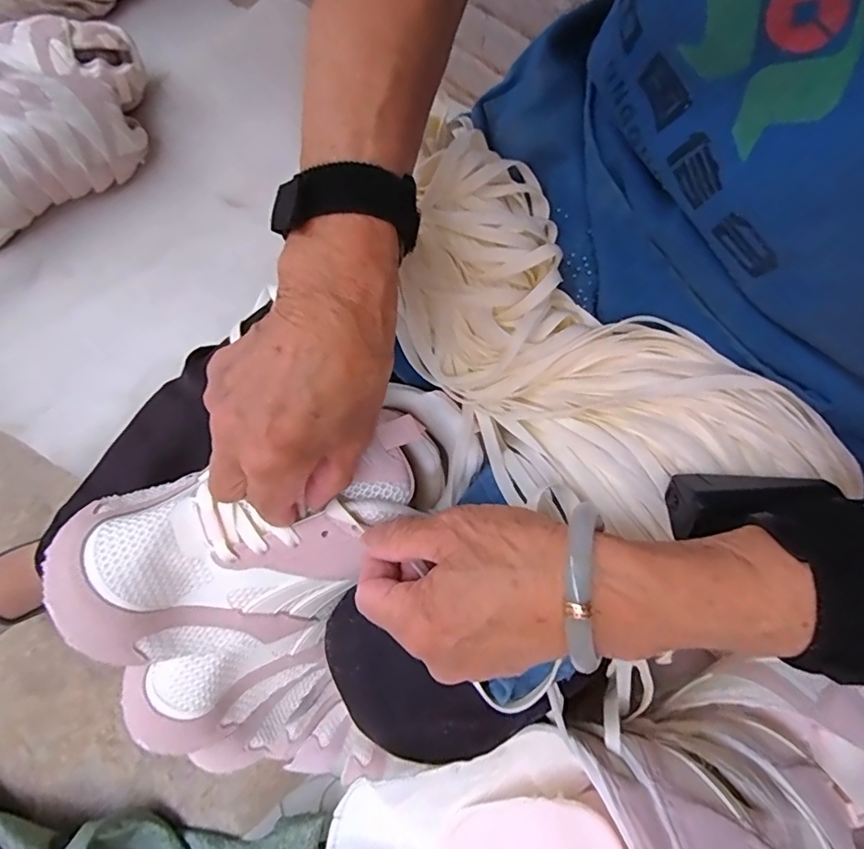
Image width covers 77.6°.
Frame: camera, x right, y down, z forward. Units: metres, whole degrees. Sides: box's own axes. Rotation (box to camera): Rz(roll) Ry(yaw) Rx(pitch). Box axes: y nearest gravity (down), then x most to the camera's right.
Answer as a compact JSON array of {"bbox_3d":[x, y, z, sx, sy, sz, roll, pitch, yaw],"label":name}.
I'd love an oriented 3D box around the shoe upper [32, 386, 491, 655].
[{"bbox_3d":[-0.084,0.054,0.305,0.233,0.054,0.108,-24,74,-11],"label":"shoe upper"}]

